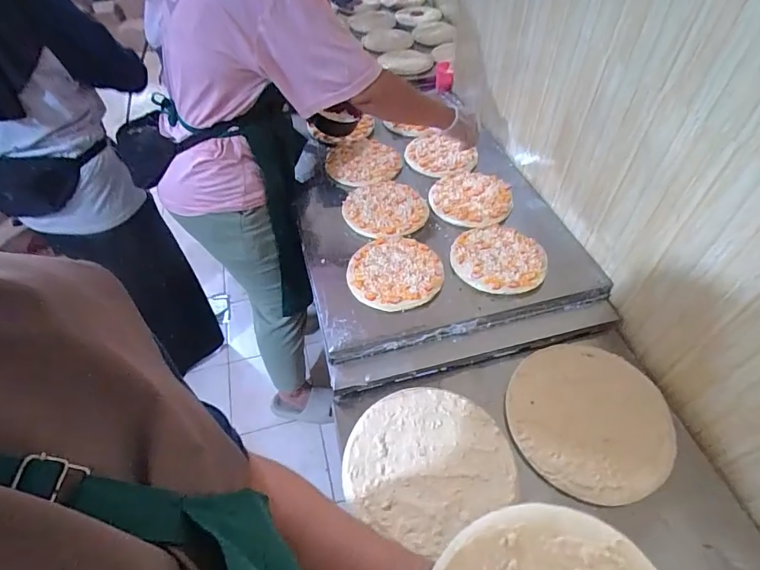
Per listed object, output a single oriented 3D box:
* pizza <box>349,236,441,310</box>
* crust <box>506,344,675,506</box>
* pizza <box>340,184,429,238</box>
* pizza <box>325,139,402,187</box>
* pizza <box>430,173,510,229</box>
[{"bbox_3d":[0.032,-0.033,0.903,0.190,0.023,0.193,2,49,3],"label":"pizza"},{"bbox_3d":[0.368,0.232,0.769,0.265,0.020,0.276,-3,50,4],"label":"crust"},{"bbox_3d":[0.014,-0.189,1.035,0.198,0.011,0.198,-1,49,1],"label":"pizza"},{"bbox_3d":[-0.046,-0.338,1.167,0.202,0.032,0.196,-2,49,0],"label":"pizza"},{"bbox_3d":[0.223,-0.221,1.064,0.199,0.016,0.186,18,52,16],"label":"pizza"}]

